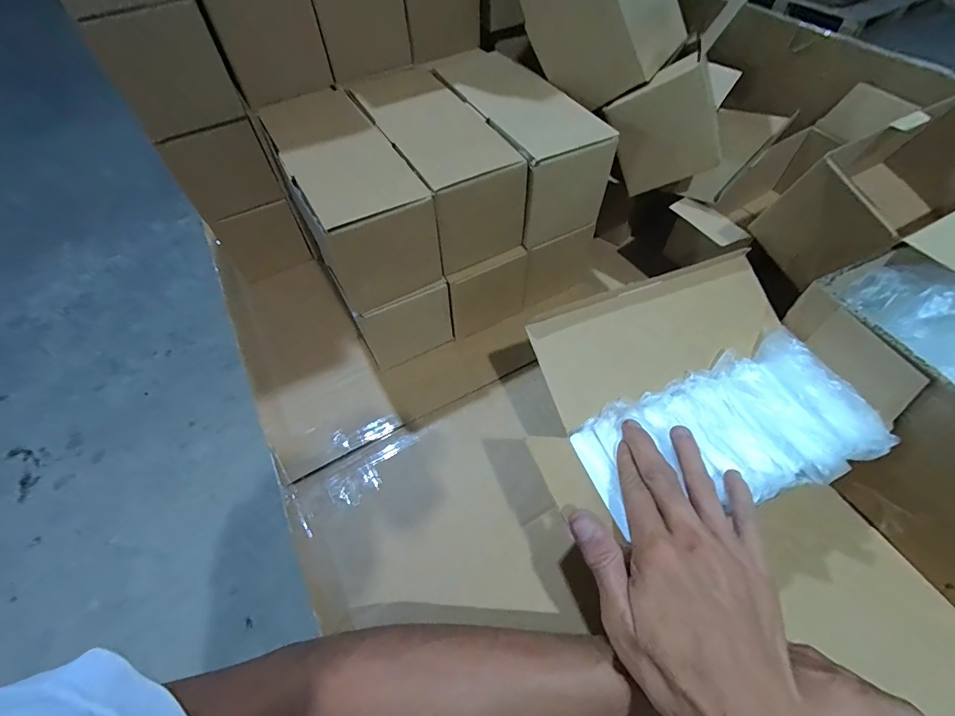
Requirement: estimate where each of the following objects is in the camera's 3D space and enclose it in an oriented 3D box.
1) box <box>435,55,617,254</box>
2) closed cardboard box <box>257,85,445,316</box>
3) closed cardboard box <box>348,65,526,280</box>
[{"bbox_3d":[0.036,-0.236,0.470,0.090,0.102,0.223,-27,57,-13],"label":"box"},{"bbox_3d":[-0.128,-0.167,0.428,0.090,0.099,0.227,-27,57,-13],"label":"closed cardboard box"},{"bbox_3d":[-0.050,-0.211,0.454,0.090,0.101,0.237,-26,57,-12],"label":"closed cardboard box"}]

